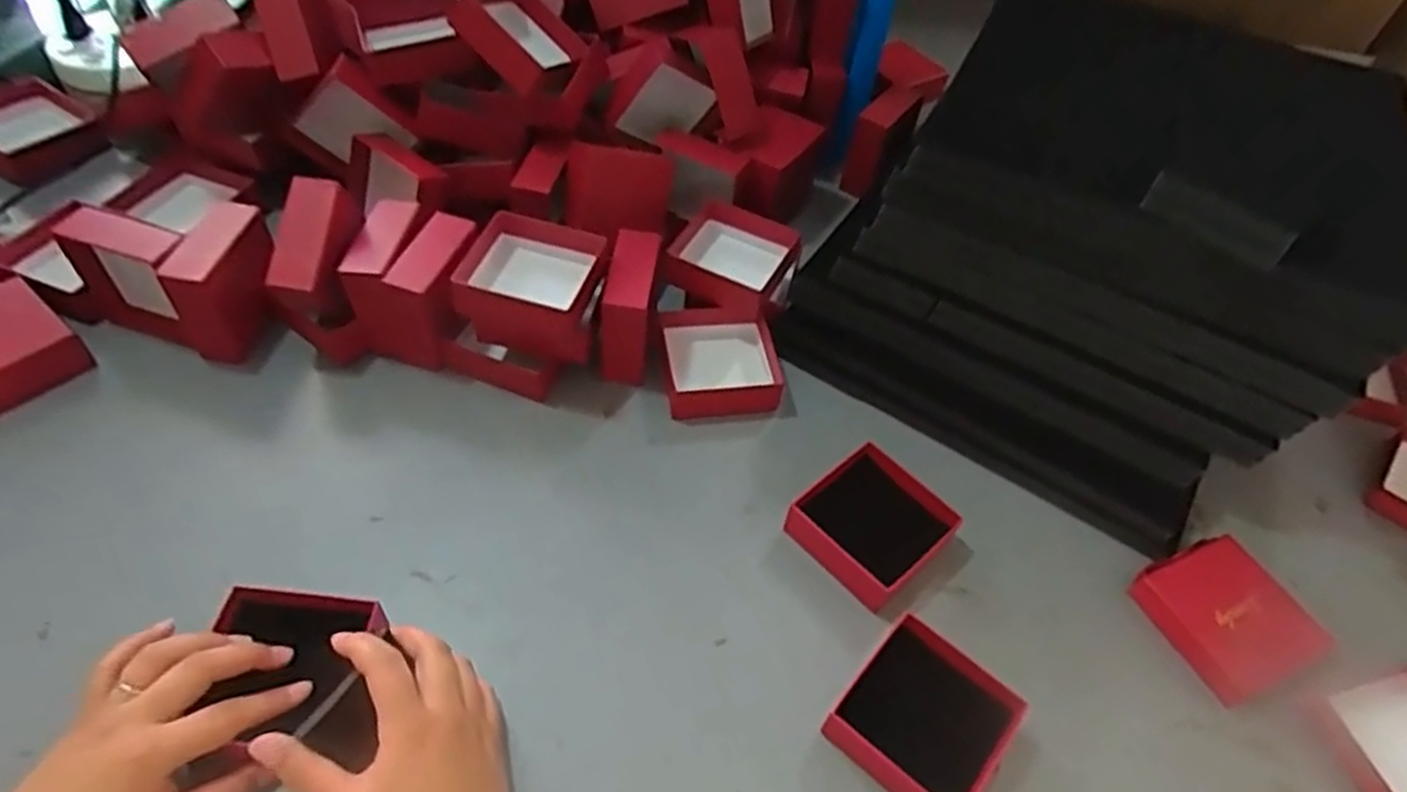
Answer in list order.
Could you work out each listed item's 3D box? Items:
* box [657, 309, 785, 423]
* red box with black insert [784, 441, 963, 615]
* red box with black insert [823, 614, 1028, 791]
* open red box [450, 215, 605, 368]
[{"bbox_3d":[0.016,-0.026,0.650,0.096,0.031,0.096,-3,50,-9],"label":"box"},{"bbox_3d":[0.118,0.091,0.560,0.088,0.035,0.088,-34,61,-30],"label":"red box with black insert"},{"bbox_3d":[0.130,0.196,0.479,0.091,0.036,0.092,35,54,22],"label":"red box with black insert"},{"bbox_3d":[-0.129,-0.082,0.611,0.096,0.064,0.101,11,50,2],"label":"open red box"}]

